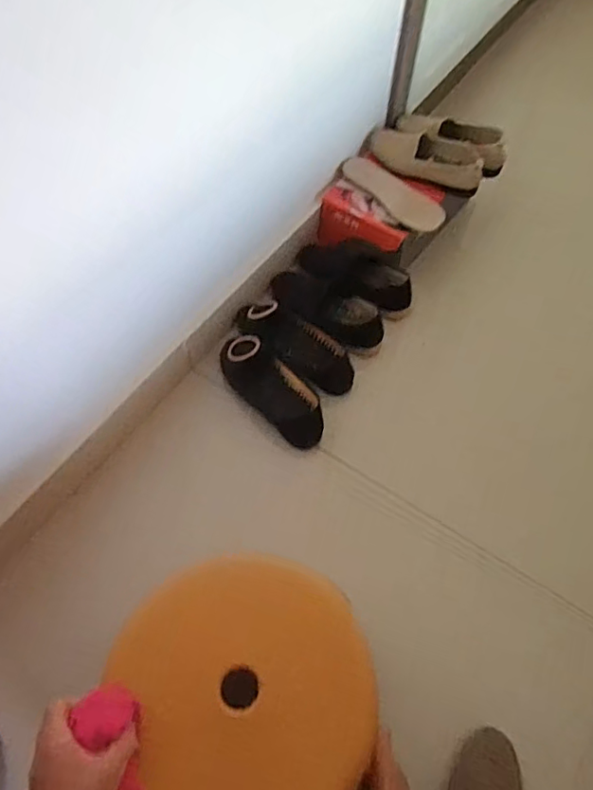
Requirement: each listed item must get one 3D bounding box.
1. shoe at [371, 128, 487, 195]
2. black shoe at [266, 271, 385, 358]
[{"bbox_3d":[0.247,-0.460,1.126,0.235,0.067,0.076,25,61,13],"label":"shoe"},{"bbox_3d":[0.046,-0.151,1.066,0.242,0.071,0.104,37,65,19],"label":"black shoe"}]

